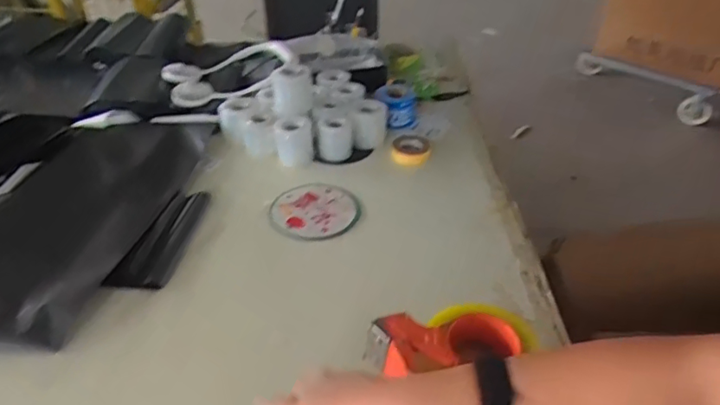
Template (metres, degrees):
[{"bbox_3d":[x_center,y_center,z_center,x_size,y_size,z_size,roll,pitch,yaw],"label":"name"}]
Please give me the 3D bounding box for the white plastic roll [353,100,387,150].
[{"bbox_3d":[0.018,-0.141,1.001,0.057,0.077,0.058,0,36,0],"label":"white plastic roll"}]

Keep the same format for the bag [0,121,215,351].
[{"bbox_3d":[-0.415,-0.003,0.819,0.225,0.033,0.544,5,36,7],"label":"bag"}]

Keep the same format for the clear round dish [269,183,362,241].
[{"bbox_3d":[-0.070,0.009,0.856,0.135,0.016,0.141,0,36,0],"label":"clear round dish"}]

